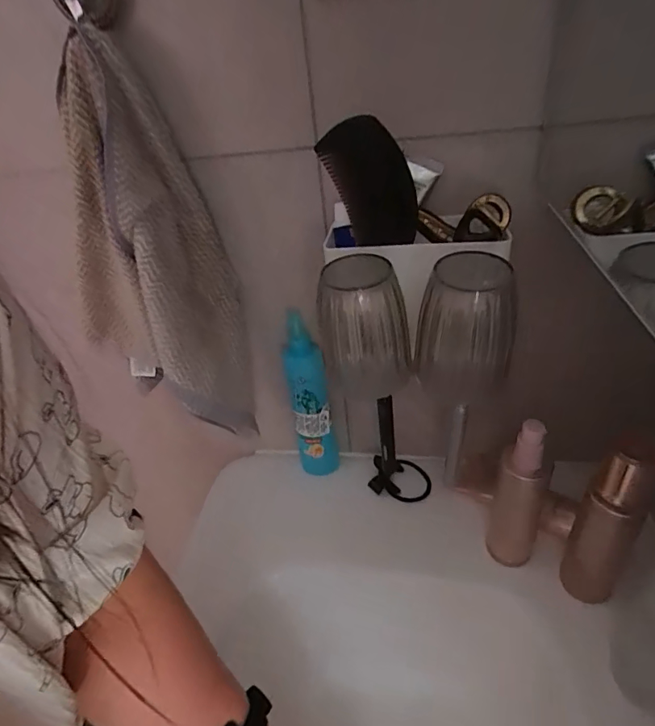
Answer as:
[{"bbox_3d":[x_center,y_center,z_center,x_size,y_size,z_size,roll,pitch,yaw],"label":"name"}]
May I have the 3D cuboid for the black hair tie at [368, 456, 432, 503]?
[{"bbox_3d":[0.084,0.131,0.529,0.068,0.017,0.056,4,36,16],"label":"black hair tie"}]

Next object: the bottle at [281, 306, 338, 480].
[{"bbox_3d":[-0.019,0.046,0.505,0.042,0.214,0.034,-6,34,2],"label":"bottle"}]

